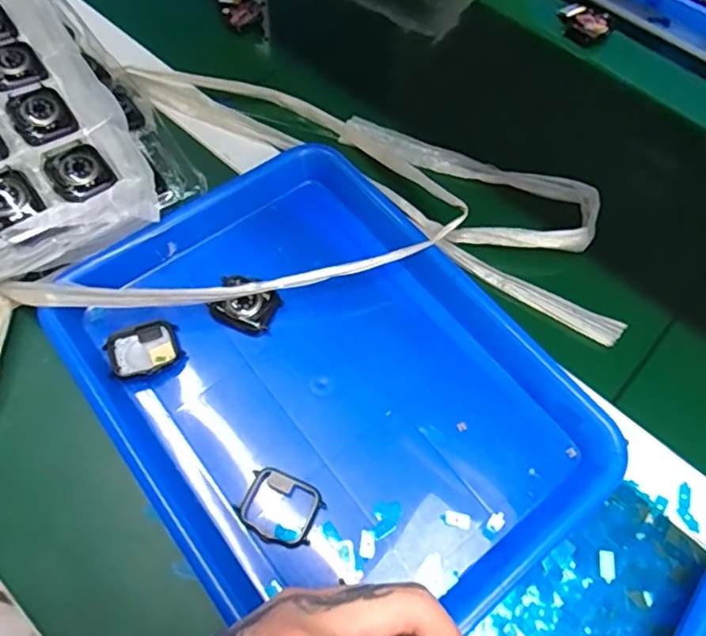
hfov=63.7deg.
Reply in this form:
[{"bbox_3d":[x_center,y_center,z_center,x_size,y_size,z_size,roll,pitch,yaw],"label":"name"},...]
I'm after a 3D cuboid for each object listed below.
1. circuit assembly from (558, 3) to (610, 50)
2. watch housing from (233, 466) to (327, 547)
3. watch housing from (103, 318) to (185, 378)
[{"bbox_3d":[0.240,-0.305,0.592,0.053,0.020,0.029,37,67,16],"label":"circuit assembly"},{"bbox_3d":[-0.044,0.115,0.346,0.047,0.006,0.040,26,64,11],"label":"watch housing"},{"bbox_3d":[-0.143,0.023,0.390,0.048,0.010,0.036,-22,65,-13],"label":"watch housing"}]

